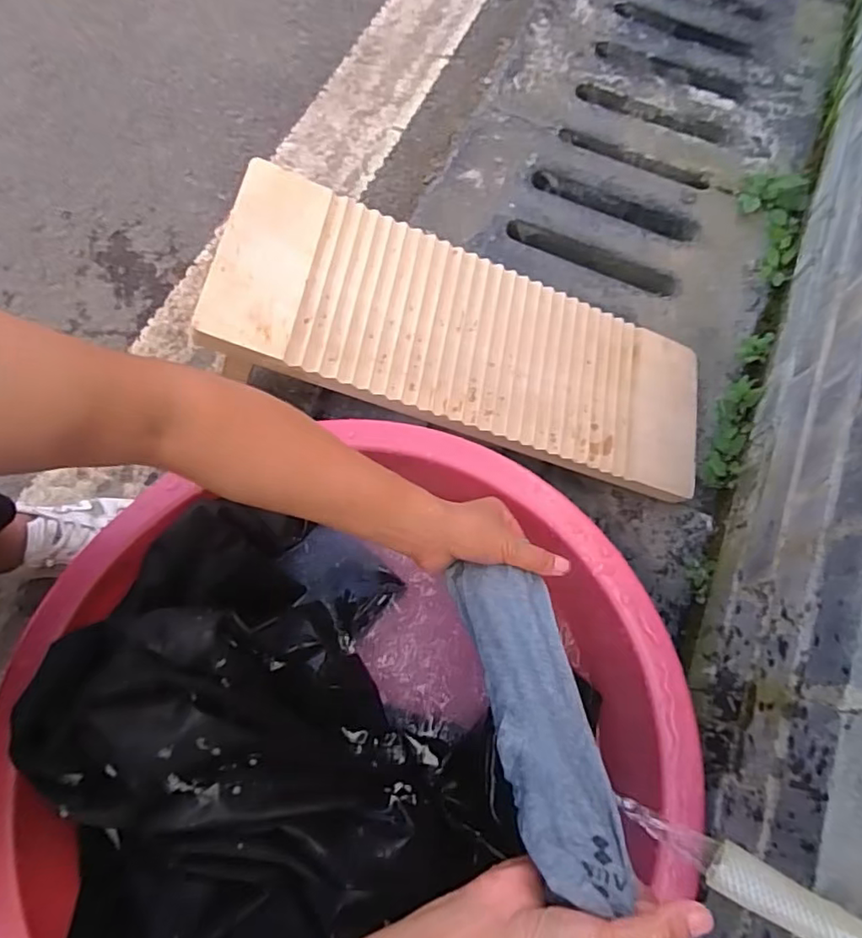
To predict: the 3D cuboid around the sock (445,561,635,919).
[{"bbox_3d":[0.073,0.159,0.402,0.068,0.027,0.233,-7,38,-5],"label":"sock"}]

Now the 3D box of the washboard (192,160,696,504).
[{"bbox_3d":[0.057,-0.130,0.620,0.537,0.022,0.201,16,67,-18],"label":"washboard"}]

